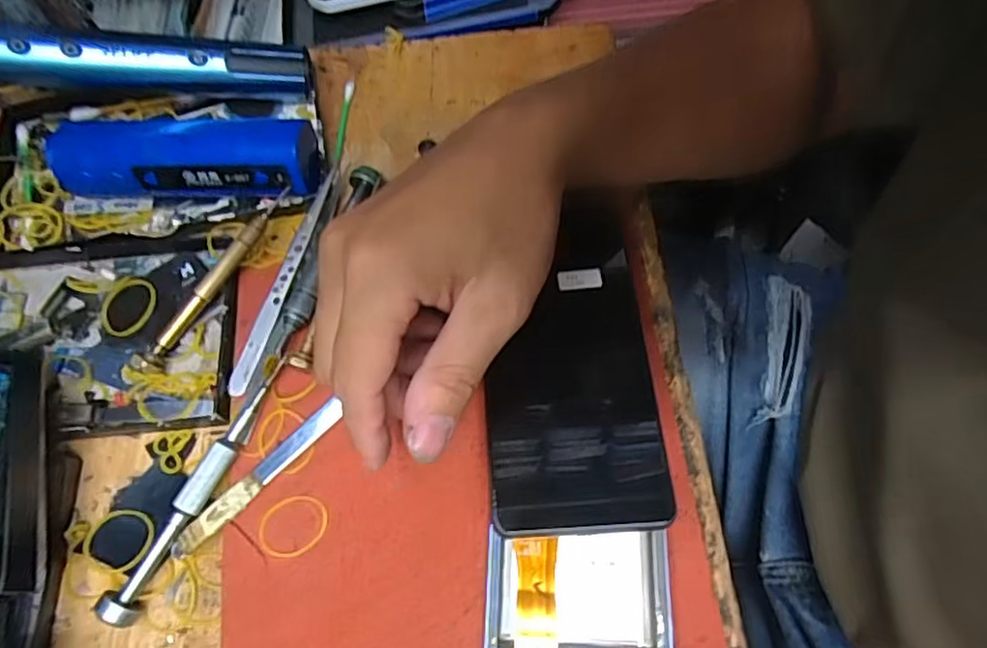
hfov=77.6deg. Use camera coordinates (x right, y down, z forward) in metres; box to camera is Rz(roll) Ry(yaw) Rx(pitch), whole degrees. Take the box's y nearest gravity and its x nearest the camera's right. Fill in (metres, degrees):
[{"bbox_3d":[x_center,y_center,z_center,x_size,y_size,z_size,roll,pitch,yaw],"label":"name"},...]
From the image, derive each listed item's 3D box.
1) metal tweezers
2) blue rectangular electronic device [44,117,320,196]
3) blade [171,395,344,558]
[{"bbox_3d":[-0.102,-0.024,0.306,0.011,0.012,0.124,18,69,9],"label":"metal tweezers"},{"bbox_3d":[-0.158,-0.086,0.320,0.129,0.035,0.035,0,68,1],"label":"blue rectangular electronic device"},{"bbox_3d":[-0.104,0.069,0.275,0.010,0.004,0.090,42,75,17],"label":"blade"}]

